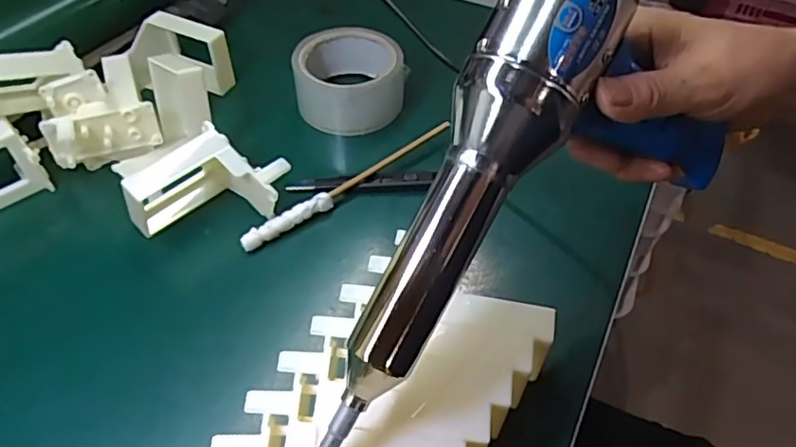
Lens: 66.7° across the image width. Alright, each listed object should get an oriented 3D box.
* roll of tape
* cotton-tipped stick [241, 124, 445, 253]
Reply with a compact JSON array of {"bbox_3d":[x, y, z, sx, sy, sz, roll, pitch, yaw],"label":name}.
[{"bbox_3d":[-0.040,-0.126,0.525,0.092,0.045,0.087,0,49,0],"label":"roll of tape"},{"bbox_3d":[-0.035,-0.031,0.460,0.184,0.016,0.013,-30,55,-23],"label":"cotton-tipped stick"}]

